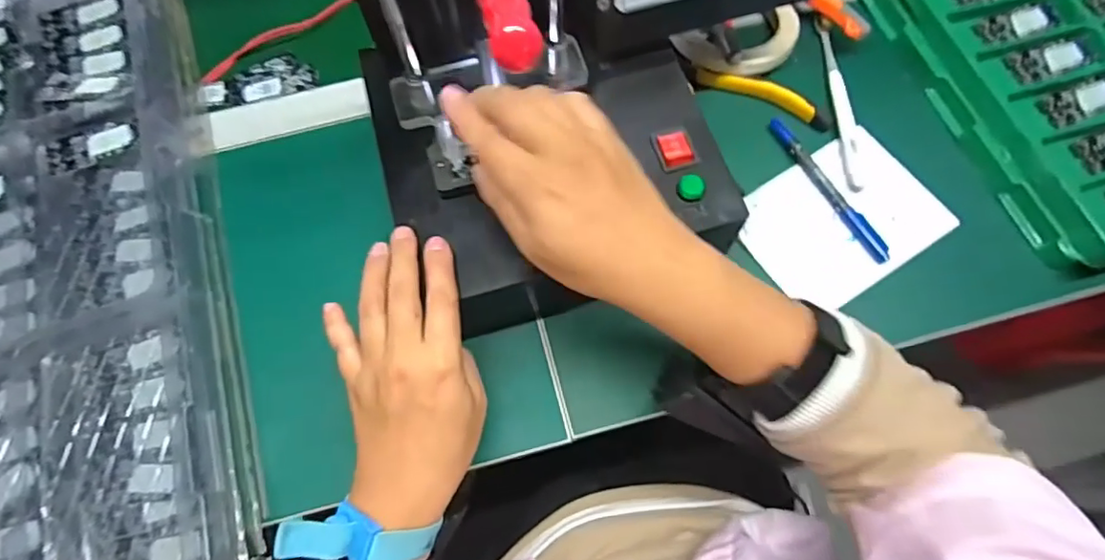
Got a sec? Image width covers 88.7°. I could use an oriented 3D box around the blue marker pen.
[{"bbox_3d":[0.207,-0.070,0.427,0.012,0.010,0.134,-28,70,-8],"label":"blue marker pen"}]

